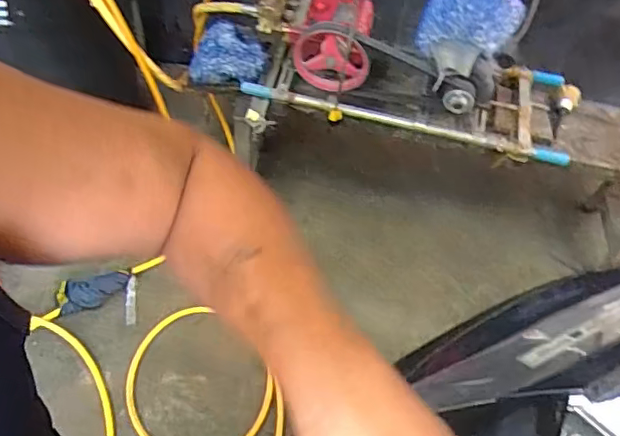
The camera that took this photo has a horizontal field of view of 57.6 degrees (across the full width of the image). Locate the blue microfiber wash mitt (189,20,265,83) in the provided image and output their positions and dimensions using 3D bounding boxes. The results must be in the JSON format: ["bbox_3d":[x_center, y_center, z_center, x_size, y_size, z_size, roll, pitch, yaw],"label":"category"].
[{"bbox_3d":[-0.204,-0.414,1.435,0.193,0.105,0.133,11,54,2],"label":"blue microfiber wash mitt"}]

